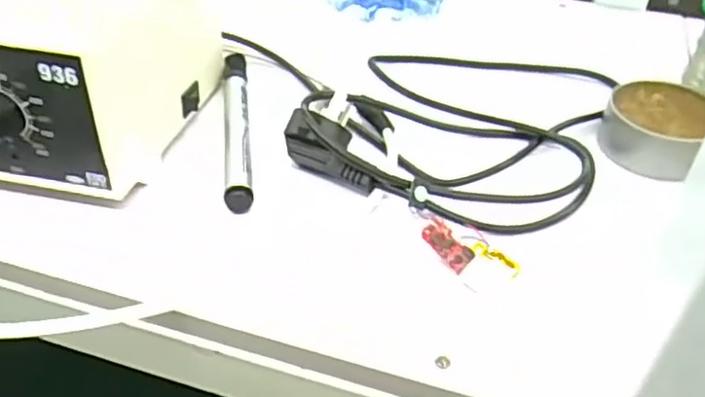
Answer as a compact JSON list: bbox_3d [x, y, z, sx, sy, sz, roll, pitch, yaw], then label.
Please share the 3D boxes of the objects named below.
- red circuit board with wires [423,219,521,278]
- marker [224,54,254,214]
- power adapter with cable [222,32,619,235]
[{"bbox_3d":[0.054,0.026,0.297,0.048,0.011,0.014,29,47,27],"label":"red circuit board with wires"},{"bbox_3d":[-0.067,-0.045,0.375,0.014,0.012,0.142,-4,41,-8],"label":"marker"},{"bbox_3d":[0.049,-0.057,0.386,0.197,0.041,0.181,18,43,16],"label":"power adapter with cable"}]

